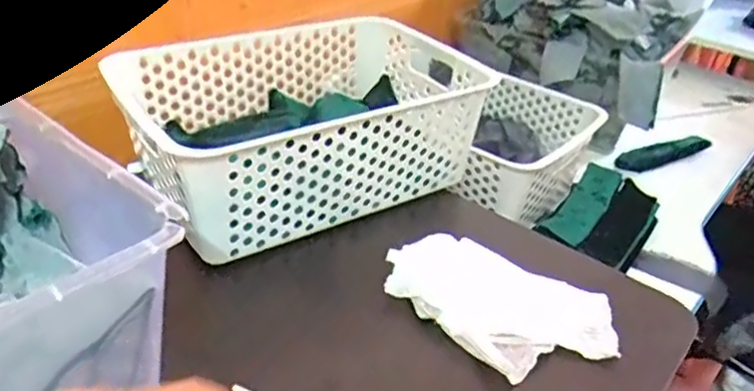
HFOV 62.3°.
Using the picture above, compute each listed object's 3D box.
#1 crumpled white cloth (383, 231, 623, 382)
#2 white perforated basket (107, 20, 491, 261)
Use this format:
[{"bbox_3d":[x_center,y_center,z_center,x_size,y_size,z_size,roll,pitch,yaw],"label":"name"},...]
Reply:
[{"bbox_3d":[0.091,0.077,0.465,0.163,0.017,0.108,29,40,31],"label":"crumpled white cloth"},{"bbox_3d":[-0.065,-0.070,0.579,0.296,0.102,0.202,-19,41,-32],"label":"white perforated basket"}]

